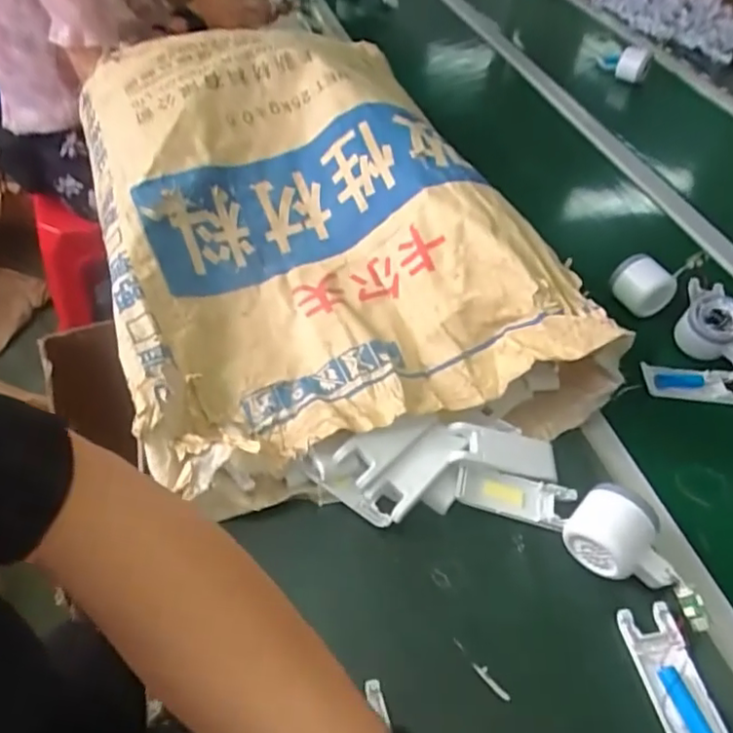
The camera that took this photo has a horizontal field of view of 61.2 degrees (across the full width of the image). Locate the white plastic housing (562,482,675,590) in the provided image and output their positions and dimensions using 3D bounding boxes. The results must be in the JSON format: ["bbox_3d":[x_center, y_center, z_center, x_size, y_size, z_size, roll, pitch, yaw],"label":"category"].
[{"bbox_3d":[0.204,0.138,0.492,0.081,0.061,0.053,33,53,22],"label":"white plastic housing"}]

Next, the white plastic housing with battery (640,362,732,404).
[{"bbox_3d":[0.352,0.018,0.670,0.104,0.017,0.044,3,48,-3],"label":"white plastic housing with battery"}]

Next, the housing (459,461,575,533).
[{"bbox_3d":[0.129,0.113,0.537,0.102,0.021,0.040,10,48,3],"label":"housing"}]

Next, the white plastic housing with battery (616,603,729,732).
[{"bbox_3d":[0.218,0.225,0.441,0.041,0.012,0.104,-4,49,-10],"label":"white plastic housing with battery"}]

